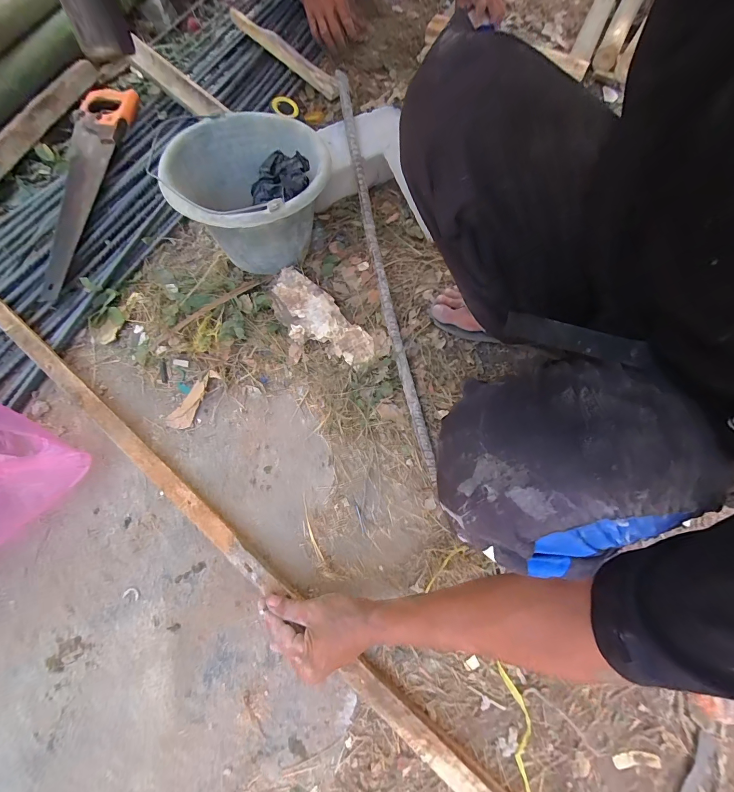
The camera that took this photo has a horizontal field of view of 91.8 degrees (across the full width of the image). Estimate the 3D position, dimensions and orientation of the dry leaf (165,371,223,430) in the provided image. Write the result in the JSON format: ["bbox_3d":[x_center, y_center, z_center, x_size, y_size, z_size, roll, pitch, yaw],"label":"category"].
[{"bbox_3d":[-0.278,0.006,0.571,0.037,0.011,0.109,33,85,9],"label":"dry leaf"}]

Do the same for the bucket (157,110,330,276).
[{"bbox_3d":[-0.188,-0.338,0.610,0.231,0.156,0.246,0,72,-1],"label":"bucket"}]

